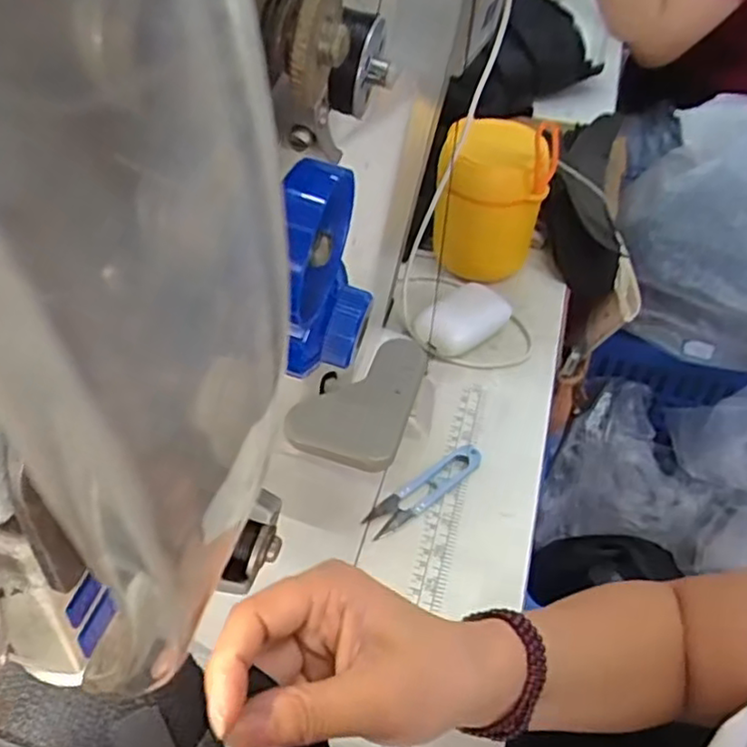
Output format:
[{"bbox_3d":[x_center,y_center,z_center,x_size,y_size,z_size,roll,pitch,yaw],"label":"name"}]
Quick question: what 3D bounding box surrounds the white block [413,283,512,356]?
[{"bbox_3d":[0.079,-0.047,0.598,0.086,0.029,0.051,-33,57,-29],"label":"white block"}]

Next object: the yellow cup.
[{"bbox_3d":[0.105,-0.160,0.611,0.096,0.121,0.079,12,48,8],"label":"yellow cup"}]

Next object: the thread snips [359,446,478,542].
[{"bbox_3d":[0.037,0.082,0.490,0.101,0.011,0.023,-31,56,-28],"label":"thread snips"}]

